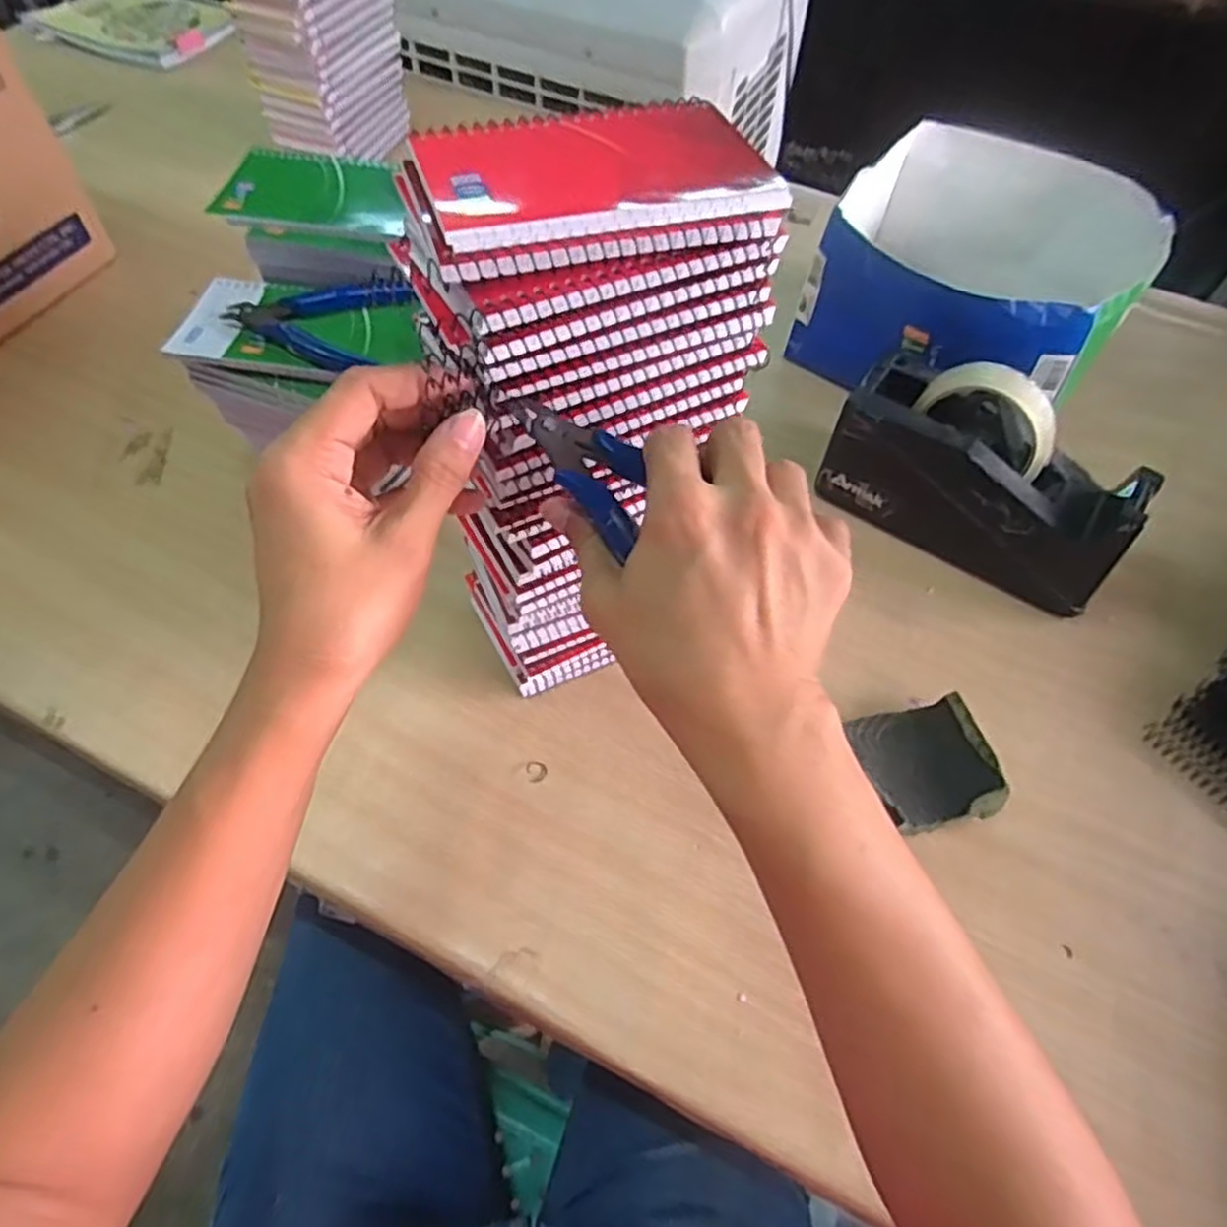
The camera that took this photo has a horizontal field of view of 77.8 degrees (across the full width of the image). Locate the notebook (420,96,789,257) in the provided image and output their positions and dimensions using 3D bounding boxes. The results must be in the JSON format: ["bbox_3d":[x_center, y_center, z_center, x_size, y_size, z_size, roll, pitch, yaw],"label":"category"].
[{"bbox_3d":[-0.005,-0.170,0.292,0.129,0.008,0.080,-13,57,-11],"label":"notebook"}]

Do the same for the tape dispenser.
[{"bbox_3d":[0.246,-0.089,0.510,0.194,0.113,0.080,35,61,20],"label":"tape dispenser"}]

